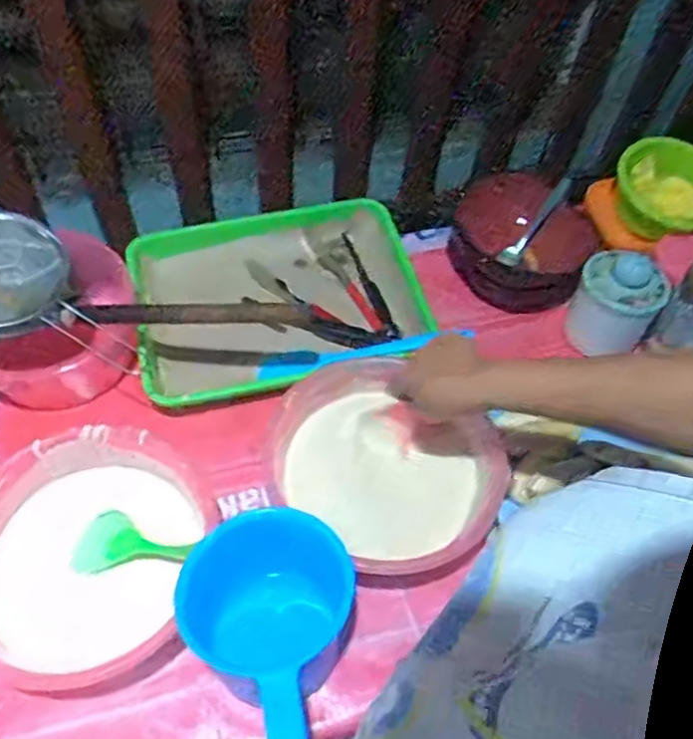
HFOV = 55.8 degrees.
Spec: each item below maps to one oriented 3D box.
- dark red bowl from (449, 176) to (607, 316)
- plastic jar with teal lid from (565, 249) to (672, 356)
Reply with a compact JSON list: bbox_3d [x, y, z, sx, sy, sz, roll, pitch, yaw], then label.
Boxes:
[{"bbox_3d":[0.223,-0.167,0.844,0.170,0.092,0.143,17,58,9],"label":"dark red bowl"},{"bbox_3d":[0.319,-0.078,0.781,0.093,0.083,0.099,1,57,-2],"label":"plastic jar with teal lid"}]

